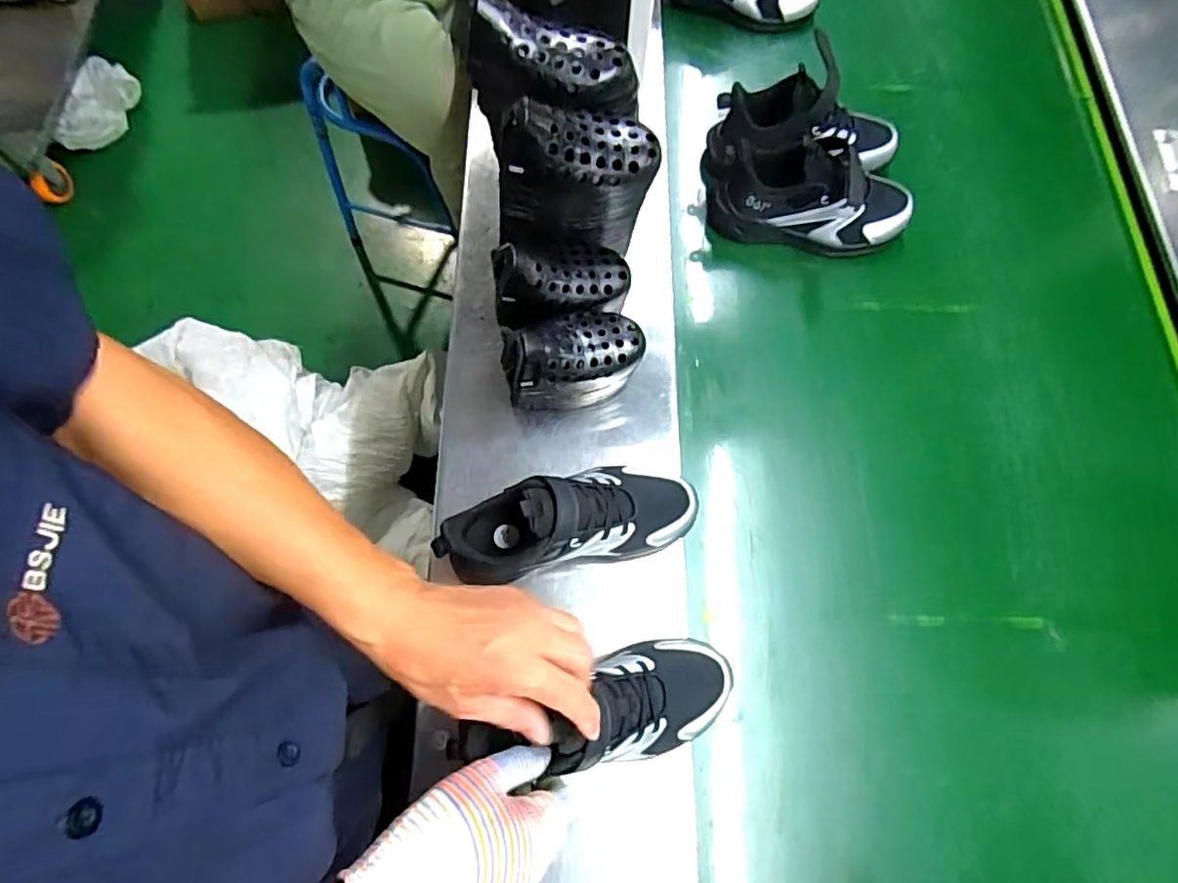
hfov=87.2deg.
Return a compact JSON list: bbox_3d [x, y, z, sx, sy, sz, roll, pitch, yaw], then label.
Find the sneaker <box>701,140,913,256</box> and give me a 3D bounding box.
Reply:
[{"bbox_3d":[0.247,-0.290,0.692,0.229,0.116,0.103,12,71,4],"label":"sneaker"}]

